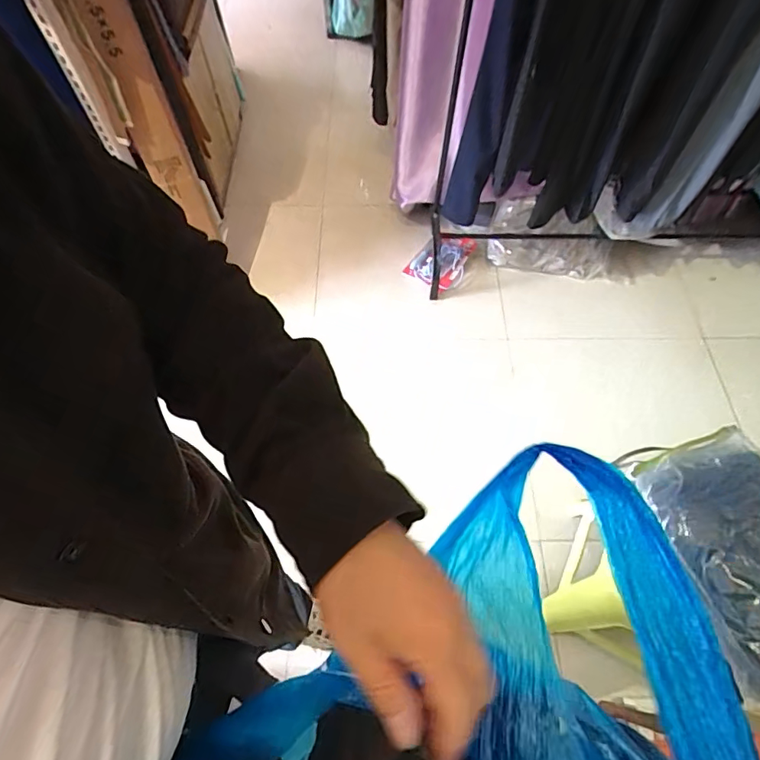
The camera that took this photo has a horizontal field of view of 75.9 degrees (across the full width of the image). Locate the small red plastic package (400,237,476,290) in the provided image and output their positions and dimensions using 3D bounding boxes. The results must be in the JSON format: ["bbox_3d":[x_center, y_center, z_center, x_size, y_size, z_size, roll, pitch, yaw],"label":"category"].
[{"bbox_3d":[0.192,-0.385,1.552,0.185,0.173,0.057,20,18,-2],"label":"small red plastic package"}]

